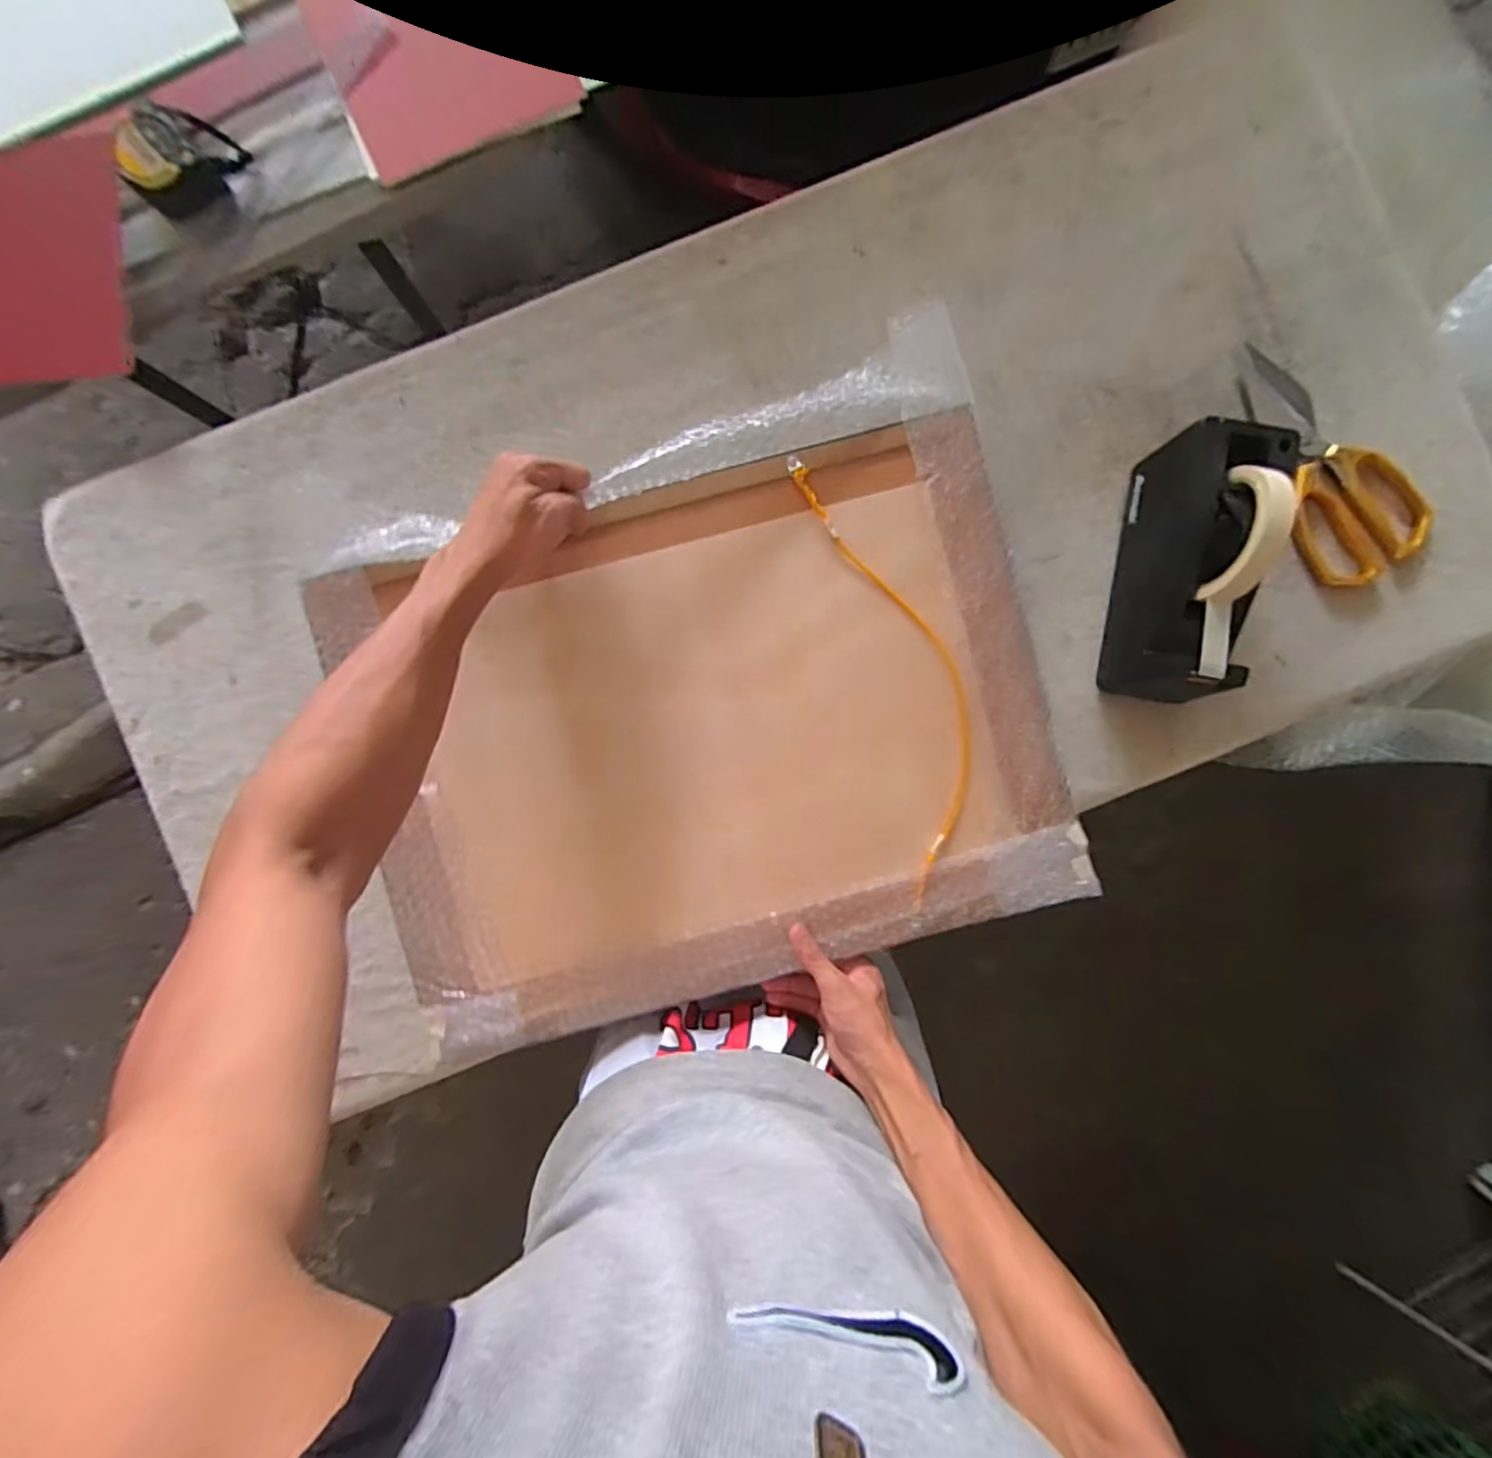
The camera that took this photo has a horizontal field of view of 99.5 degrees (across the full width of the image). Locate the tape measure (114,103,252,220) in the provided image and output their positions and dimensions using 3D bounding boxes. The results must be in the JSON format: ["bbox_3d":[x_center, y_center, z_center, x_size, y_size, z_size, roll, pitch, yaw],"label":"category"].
[{"bbox_3d":[-0.493,-0.495,0.549,0.065,0.045,0.093,43,87,4],"label":"tape measure"}]

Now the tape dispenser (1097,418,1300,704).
[{"bbox_3d":[0.346,-0.124,0.486,0.079,0.121,0.203,10,86,2],"label":"tape dispenser"}]

